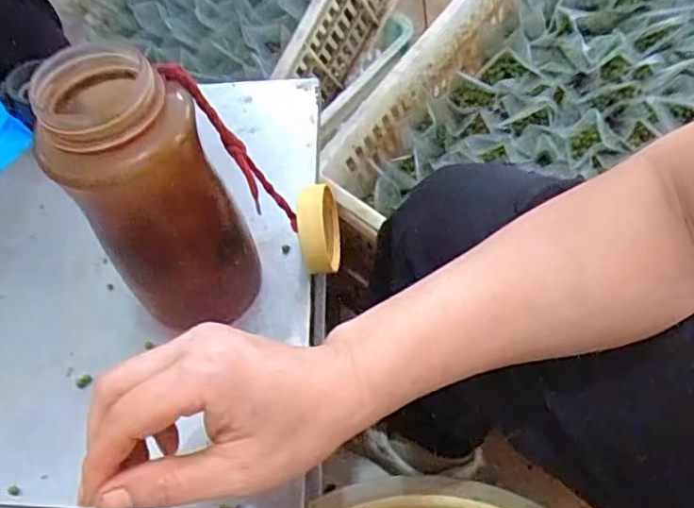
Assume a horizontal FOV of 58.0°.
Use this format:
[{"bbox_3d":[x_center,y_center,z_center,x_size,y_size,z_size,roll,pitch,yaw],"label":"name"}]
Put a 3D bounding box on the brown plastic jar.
[{"bbox_3d":[-0.117,-0.028,0.392,0.079,0.187,0.074,-2,55,3],"label":"brown plastic jar"}]

